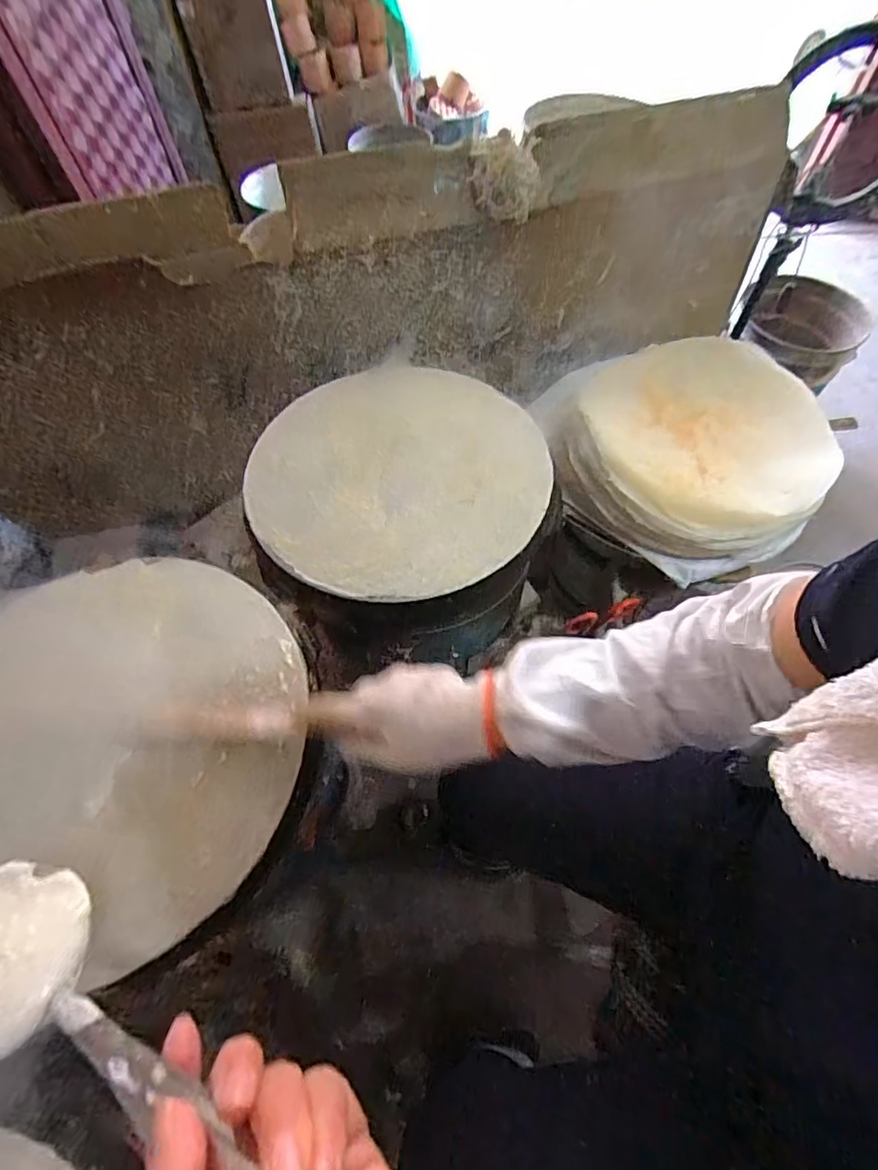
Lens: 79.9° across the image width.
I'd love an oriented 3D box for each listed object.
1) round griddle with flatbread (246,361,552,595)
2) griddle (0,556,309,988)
[{"bbox_3d":[-0.048,-0.149,0.666,0.359,0.022,0.358,-1,61,1],"label":"round griddle with flatbread"},{"bbox_3d":[-0.313,0.127,0.491,0.363,0.025,0.345,-1,61,1],"label":"griddle"}]

